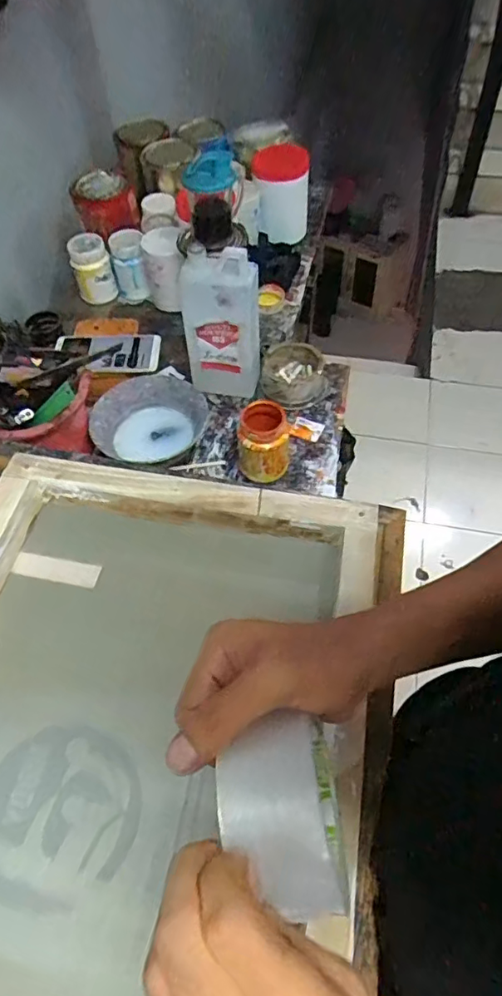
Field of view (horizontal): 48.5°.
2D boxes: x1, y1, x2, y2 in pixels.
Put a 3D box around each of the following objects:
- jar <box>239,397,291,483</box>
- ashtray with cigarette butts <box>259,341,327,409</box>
[{"bbox_3d":[0.017,-0.072,0.723,0.066,0.093,0.055,5,56,5],"label":"jar"},{"bbox_3d":[0.063,-0.184,0.831,0.094,0.041,0.093,5,56,6],"label":"ashtray with cigarette butts"}]

